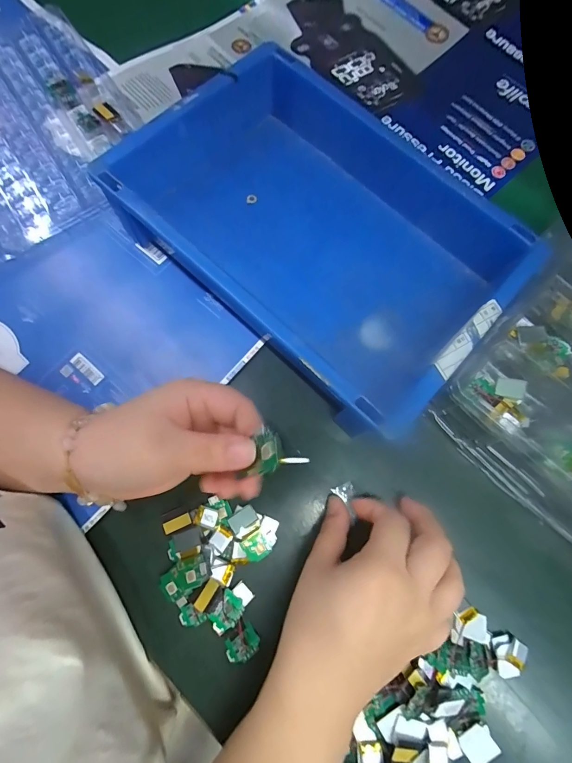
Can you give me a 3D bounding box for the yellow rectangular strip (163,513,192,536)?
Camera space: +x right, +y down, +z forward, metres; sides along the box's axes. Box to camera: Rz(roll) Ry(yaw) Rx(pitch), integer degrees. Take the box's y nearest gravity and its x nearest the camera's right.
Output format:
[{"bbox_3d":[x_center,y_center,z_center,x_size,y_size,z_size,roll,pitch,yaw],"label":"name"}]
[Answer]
[{"bbox_3d":[-0.084,0.110,0.276,0.022,0.004,0.009,-24,77,0],"label":"yellow rectangular strip"}]

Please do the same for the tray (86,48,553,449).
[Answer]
[{"bbox_3d":[0.034,-0.131,0.307,0.301,0.073,0.221,39,78,8],"label":"tray"}]

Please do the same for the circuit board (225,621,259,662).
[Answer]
[{"bbox_3d":[-0.032,0.192,0.258,0.025,0.004,0.018,-36,79,-10],"label":"circuit board"}]

